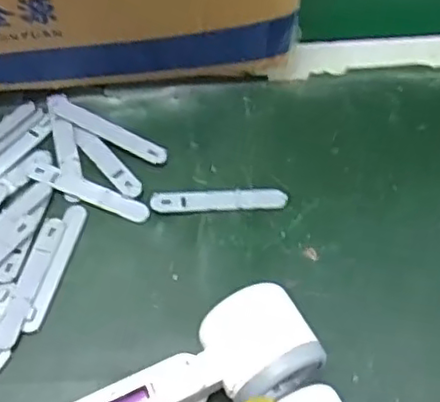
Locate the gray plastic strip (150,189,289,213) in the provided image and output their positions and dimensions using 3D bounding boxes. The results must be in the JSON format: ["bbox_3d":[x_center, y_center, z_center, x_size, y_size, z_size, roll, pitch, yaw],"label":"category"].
[{"bbox_3d":[0.000,-0.001,0.466,0.095,0.006,0.015,-2,57,-3],"label":"gray plastic strip"}]

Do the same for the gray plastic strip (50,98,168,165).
[{"bbox_3d":[-0.085,-0.054,0.496,0.100,0.005,0.017,25,59,13],"label":"gray plastic strip"}]

